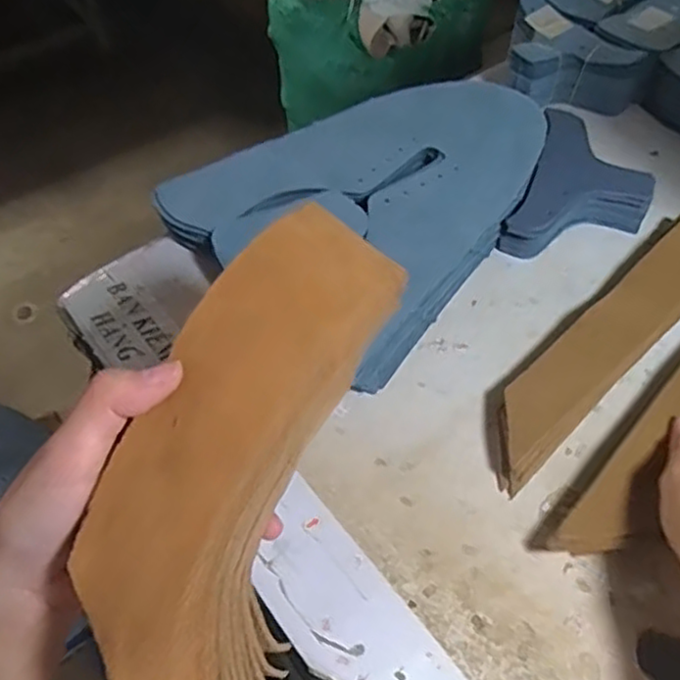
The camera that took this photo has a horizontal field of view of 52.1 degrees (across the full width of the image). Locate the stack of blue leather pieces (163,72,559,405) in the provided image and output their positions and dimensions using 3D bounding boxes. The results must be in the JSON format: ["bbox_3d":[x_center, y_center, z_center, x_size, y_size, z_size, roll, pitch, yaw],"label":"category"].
[{"bbox_3d":[0.036,-0.116,0.515,0.204,0.027,0.270,38,63,25],"label":"stack of blue leather pieces"}]

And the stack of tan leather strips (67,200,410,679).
[{"bbox_3d":[-0.036,0.035,0.266,0.068,0.066,0.205,16,67,12],"label":"stack of tan leather strips"}]

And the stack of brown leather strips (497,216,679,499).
[{"bbox_3d":[0.175,-0.003,0.445,0.044,0.027,0.248,38,64,25],"label":"stack of brown leather strips"}]

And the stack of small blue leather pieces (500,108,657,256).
[{"bbox_3d":[0.184,-0.111,0.522,0.089,0.026,0.136,19,57,15],"label":"stack of small blue leather pieces"}]

